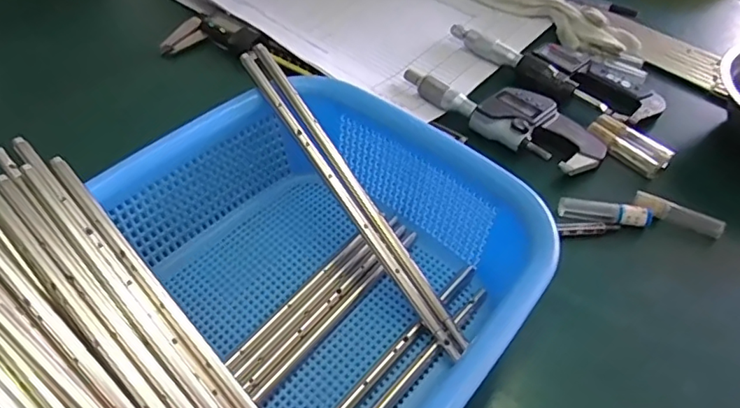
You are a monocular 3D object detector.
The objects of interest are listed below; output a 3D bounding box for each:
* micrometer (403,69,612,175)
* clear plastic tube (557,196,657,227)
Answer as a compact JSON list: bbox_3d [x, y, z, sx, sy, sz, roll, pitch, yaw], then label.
[{"bbox_3d":[0.102,-0.074,0.429,0.162,0.018,0.052,29,53,21],"label":"micrometer"},{"bbox_3d":[0.155,0.006,0.367,0.059,0.014,0.011,10,49,6],"label":"clear plastic tube"}]

